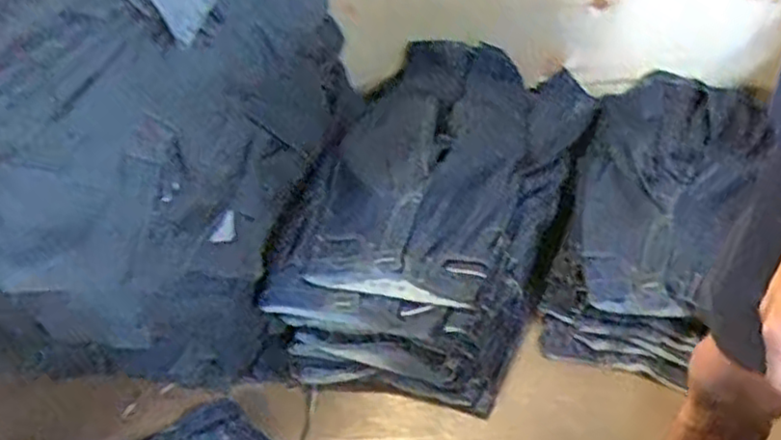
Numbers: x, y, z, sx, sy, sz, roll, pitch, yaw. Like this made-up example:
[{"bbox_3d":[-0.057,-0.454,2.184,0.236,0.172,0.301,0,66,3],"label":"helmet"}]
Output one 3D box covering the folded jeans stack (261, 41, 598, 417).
[{"bbox_3d":[0.112,-0.052,1.547,0.480,0.253,0.876,11,47,20],"label":"folded jeans stack"}]

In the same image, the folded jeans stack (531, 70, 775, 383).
[{"bbox_3d":[0.543,-0.046,1.466,0.337,0.255,0.748,13,47,21],"label":"folded jeans stack"}]

